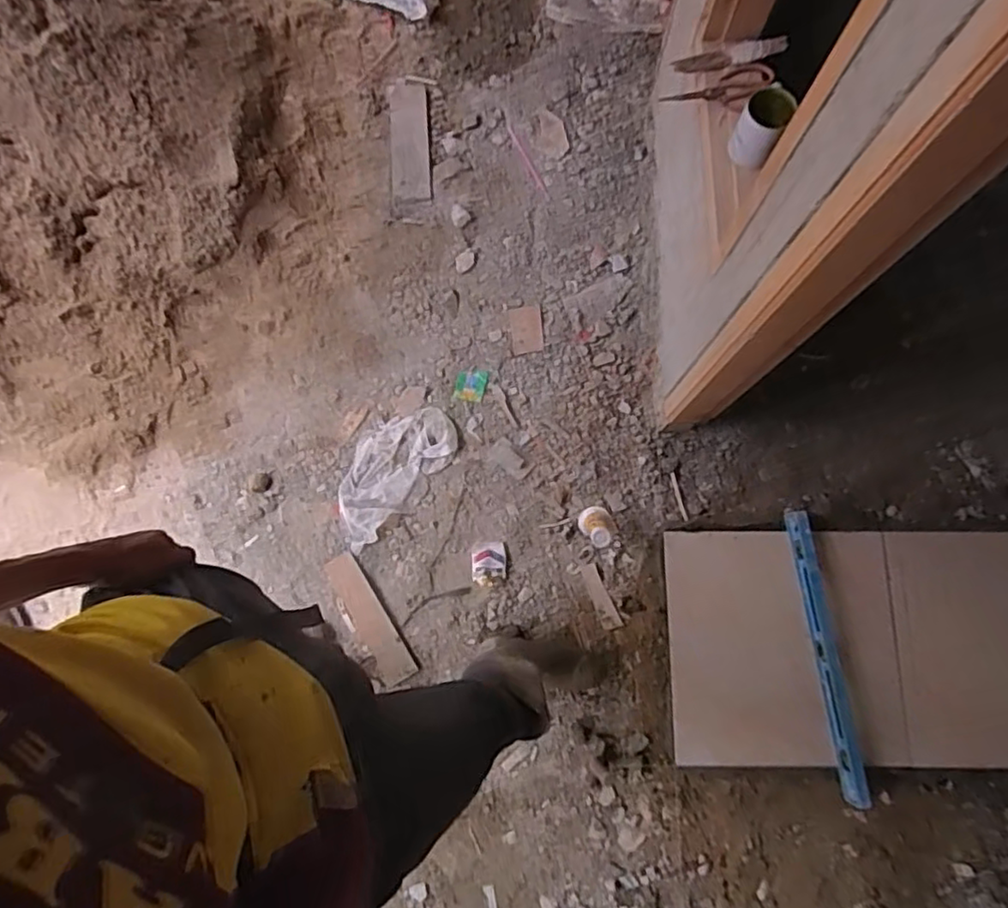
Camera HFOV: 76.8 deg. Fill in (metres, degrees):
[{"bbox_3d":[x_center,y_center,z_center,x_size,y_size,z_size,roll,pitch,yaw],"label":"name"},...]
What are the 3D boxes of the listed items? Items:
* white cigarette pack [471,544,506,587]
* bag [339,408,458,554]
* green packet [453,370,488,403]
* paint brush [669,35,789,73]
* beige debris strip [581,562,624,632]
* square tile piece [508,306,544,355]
[{"bbox_3d":[-0.036,0.263,1.515,0.080,0.022,0.097,-2,79,0],"label":"white cigarette pack"},{"bbox_3d":[-0.283,0.034,1.542,0.193,0.035,0.391,41,82,7],"label":"bag"},{"bbox_3d":[-0.084,-0.172,1.601,0.073,0.006,0.083,11,80,2],"label":"green packet"},{"bbox_3d":[0.420,-0.742,1.184,0.197,0.022,0.043,-5,79,15],"label":"paint brush"},{"bbox_3d":[0.228,0.343,1.515,0.046,0.006,0.157,-24,80,-4],"label":"beige debris strip"},{"bbox_3d":[0.056,-0.317,1.619,0.080,0.010,0.120,-7,79,-1],"label":"square tile piece"}]

